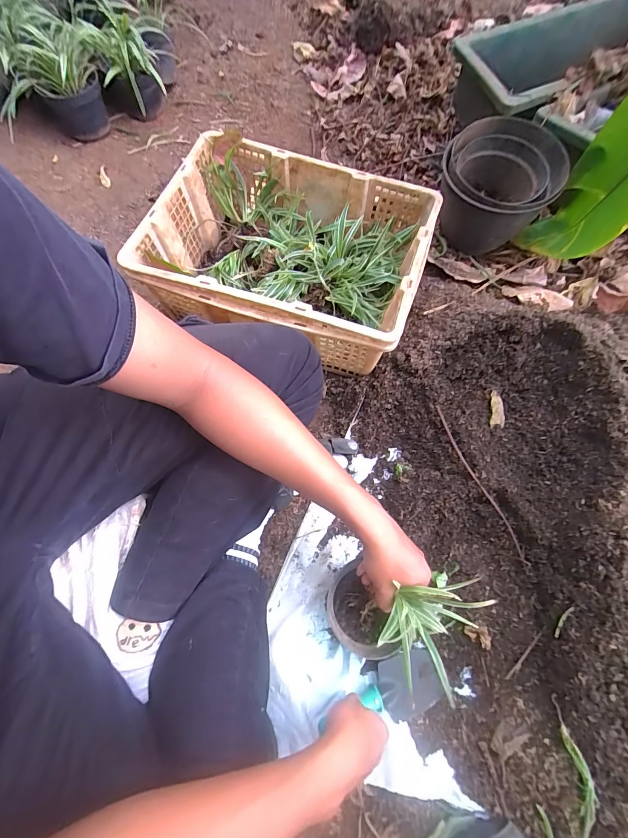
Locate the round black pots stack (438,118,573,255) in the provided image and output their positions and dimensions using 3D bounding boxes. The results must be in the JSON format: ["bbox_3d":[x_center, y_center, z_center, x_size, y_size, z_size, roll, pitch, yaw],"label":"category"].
[{"bbox_3d":[0.375,-0.484,0.747,0.219,0.185,0.196,36,73,10],"label":"round black pots stack"}]

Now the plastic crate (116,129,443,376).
[{"bbox_3d":[-0.042,-0.310,0.658,0.462,0.153,0.348,18,71,4],"label":"plastic crate"}]

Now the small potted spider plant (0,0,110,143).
[{"bbox_3d":[-0.681,-0.894,0.844,0.247,0.182,0.365,-24,73,-10],"label":"small potted spider plant"}]

